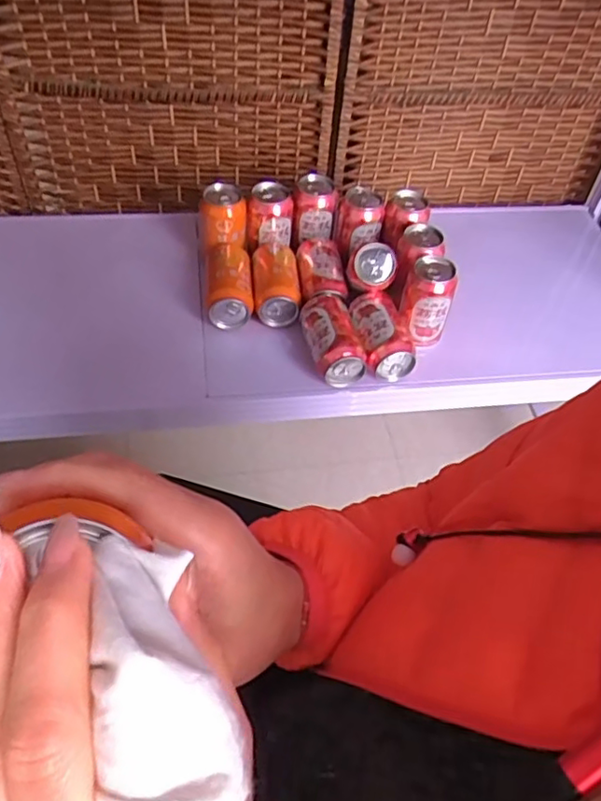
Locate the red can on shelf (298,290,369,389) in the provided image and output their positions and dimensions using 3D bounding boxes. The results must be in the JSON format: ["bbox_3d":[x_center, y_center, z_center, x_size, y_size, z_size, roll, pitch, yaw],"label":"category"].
[{"bbox_3d":[0.038,-0.083,0.779,0.062,0.056,0.121,-11,53,-14],"label":"red can on shelf"}]

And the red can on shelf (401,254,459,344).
[{"bbox_3d":[0.166,-0.129,0.795,0.062,0.102,0.078,14,52,6],"label":"red can on shelf"}]

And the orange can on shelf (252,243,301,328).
[{"bbox_3d":[-0.034,-0.167,0.844,0.061,0.065,0.129,-2,52,-7],"label":"orange can on shelf"}]

